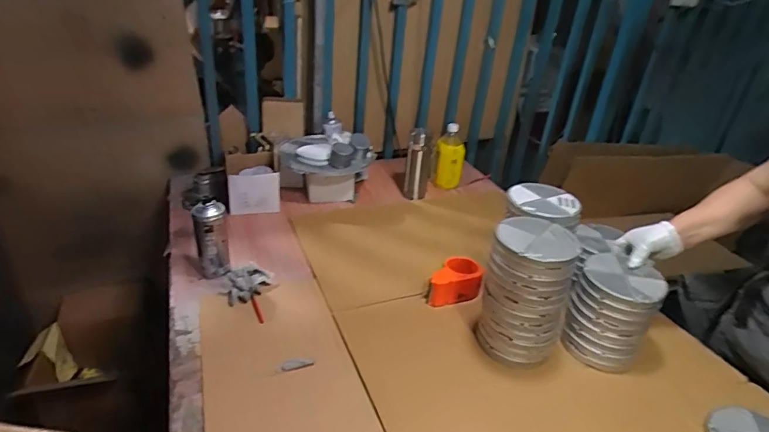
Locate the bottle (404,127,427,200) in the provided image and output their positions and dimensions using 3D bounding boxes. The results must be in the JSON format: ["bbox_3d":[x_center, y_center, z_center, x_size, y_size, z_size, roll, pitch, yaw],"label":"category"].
[{"bbox_3d":[0.094,-0.147,1.323,0.065,0.198,0.054,6,29,2],"label":"bottle"}]

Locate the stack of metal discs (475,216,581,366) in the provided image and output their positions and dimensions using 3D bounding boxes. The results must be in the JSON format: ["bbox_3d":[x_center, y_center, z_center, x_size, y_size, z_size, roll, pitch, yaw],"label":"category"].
[{"bbox_3d":[0.252,0.131,0.810,0.141,0.219,0.135,19,33,24],"label":"stack of metal discs"}]

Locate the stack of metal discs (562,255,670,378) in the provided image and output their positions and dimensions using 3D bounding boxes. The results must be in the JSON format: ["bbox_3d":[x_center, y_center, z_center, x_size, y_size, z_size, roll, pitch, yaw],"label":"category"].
[{"bbox_3d":[0.413,0.177,0.841,0.137,0.177,0.130,25,35,31],"label":"stack of metal discs"}]

